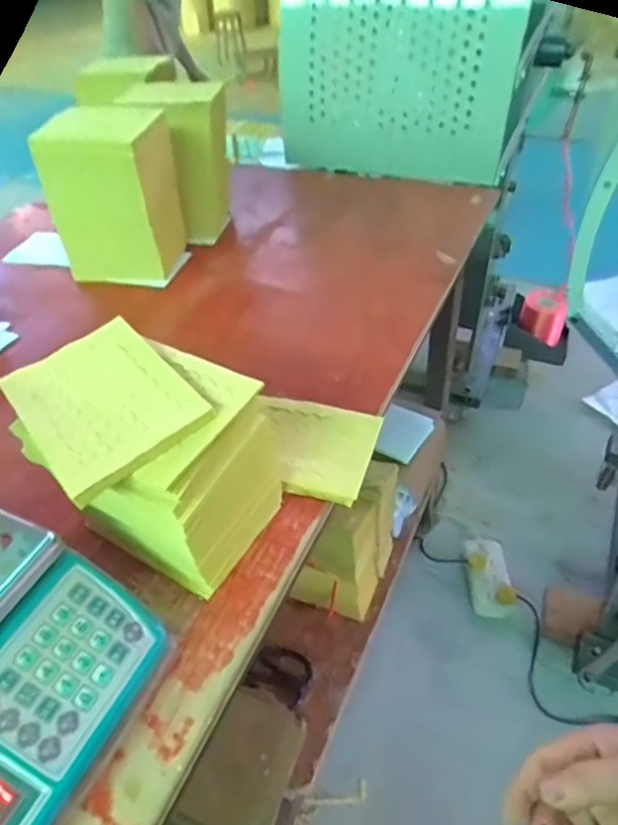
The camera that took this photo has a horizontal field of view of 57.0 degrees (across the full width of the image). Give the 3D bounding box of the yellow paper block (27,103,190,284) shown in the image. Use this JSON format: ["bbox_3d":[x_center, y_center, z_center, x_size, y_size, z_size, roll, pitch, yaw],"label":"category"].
[{"bbox_3d":[-0.287,-0.323,0.844,0.157,0.228,0.112,10,46,14],"label":"yellow paper block"}]

